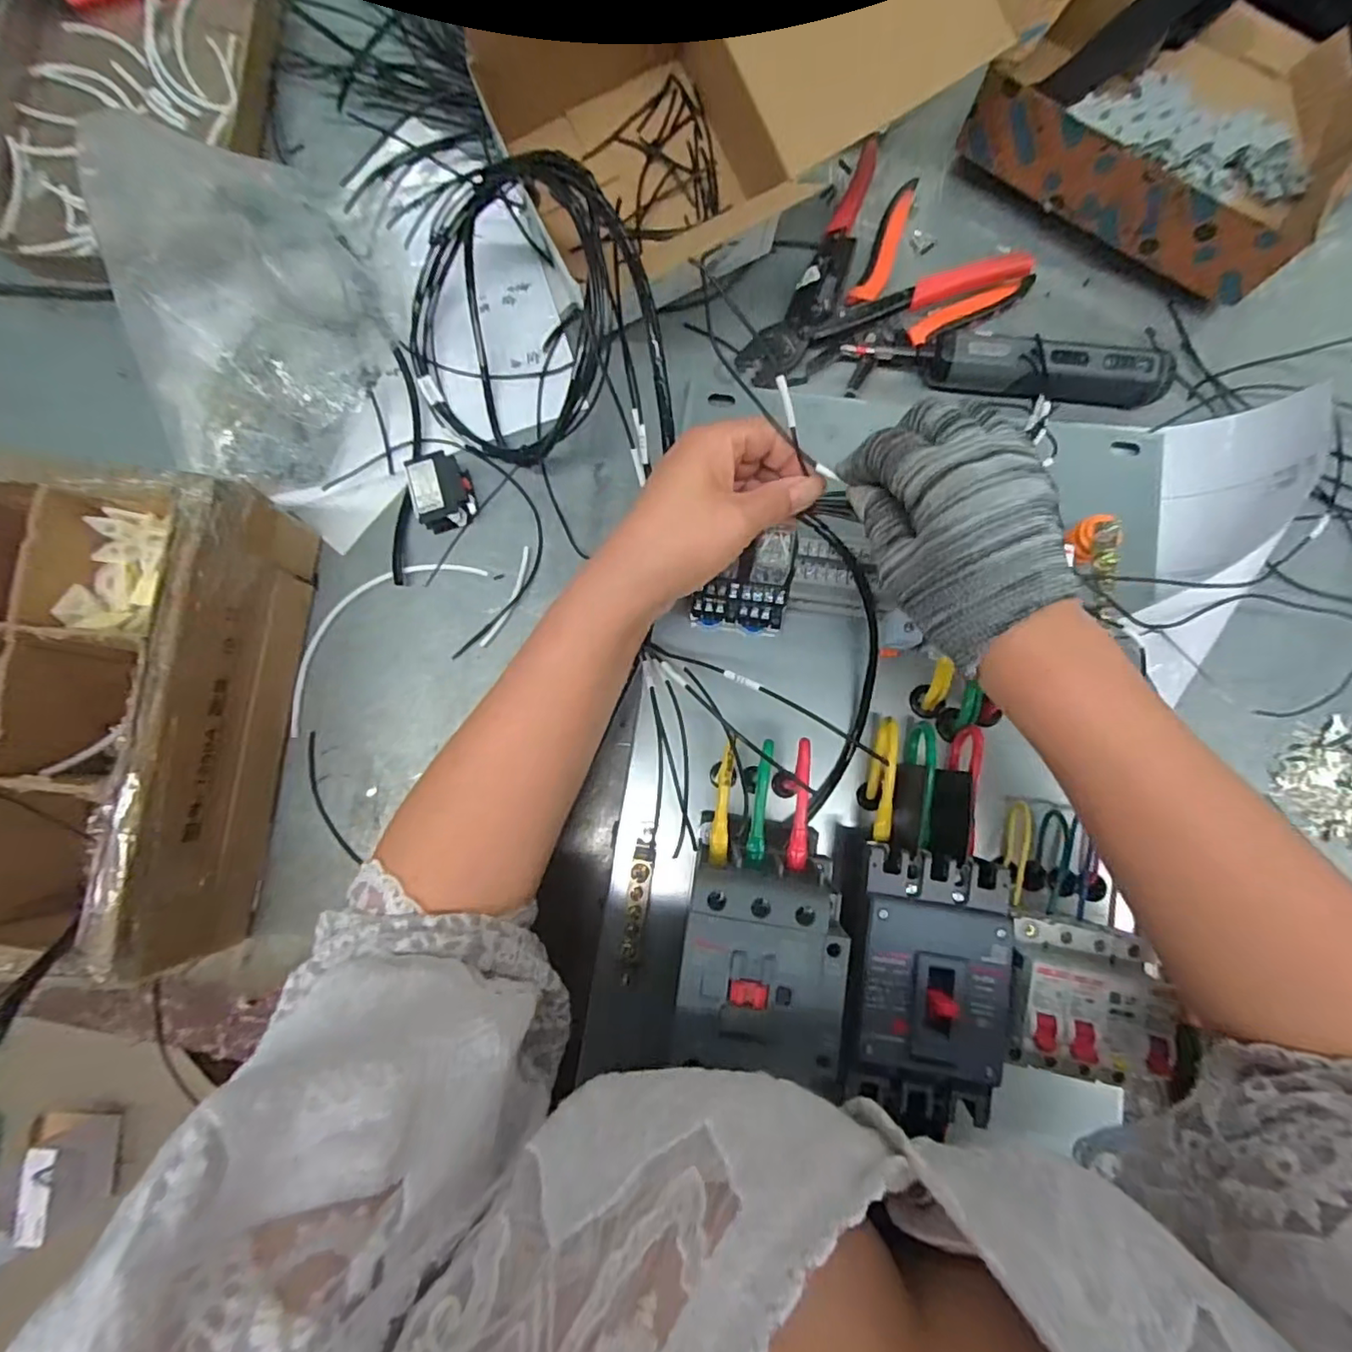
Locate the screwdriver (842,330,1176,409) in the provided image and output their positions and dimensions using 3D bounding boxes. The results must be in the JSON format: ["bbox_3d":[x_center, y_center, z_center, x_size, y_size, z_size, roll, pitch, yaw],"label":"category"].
[{"bbox_3d":[0.223,-0.208,0.406,0.209,0.034,0.037,7,83,4],"label":"screwdriver"}]

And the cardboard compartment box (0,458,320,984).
[{"bbox_3d":[-0.438,0.010,0.366,0.346,0.101,0.276,6,83,4],"label":"cardboard compartment box"}]

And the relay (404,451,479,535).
[{"bbox_3d":[-0.162,-0.128,0.413,0.037,0.022,0.047,-14,82,1],"label":"relay"}]

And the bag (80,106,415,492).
[{"bbox_3d":[-0.267,-0.236,0.378,0.121,0.121,0.205,28,85,6],"label":"bag"}]

